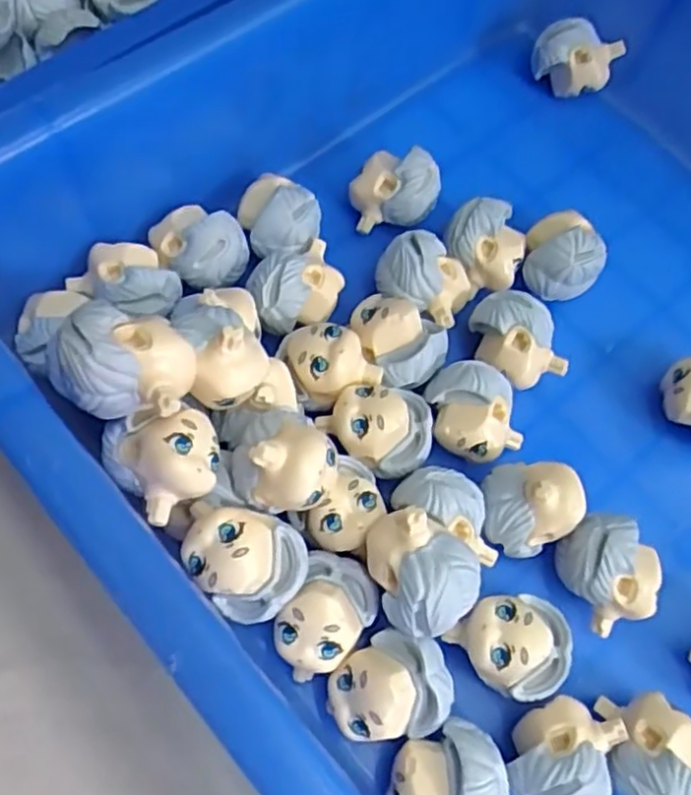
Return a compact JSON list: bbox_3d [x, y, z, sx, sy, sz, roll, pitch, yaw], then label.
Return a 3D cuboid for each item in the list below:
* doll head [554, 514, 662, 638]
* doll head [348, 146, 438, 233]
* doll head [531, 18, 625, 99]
[{"bbox_3d":[0.068,0.045,0.185,0.022,0.027,0.026,-31,73,-17],"label":"doll head"},{"bbox_3d":[0.015,-0.064,0.224,0.027,0.022,0.018,0,67,-5],"label":"doll head"},{"bbox_3d":[0.081,-0.119,0.250,0.027,0.023,0.017,26,67,6],"label":"doll head"}]

